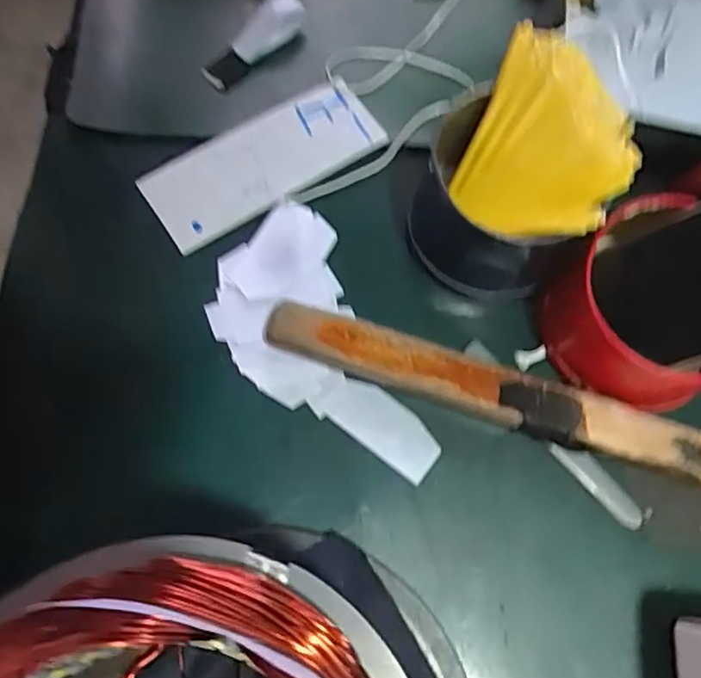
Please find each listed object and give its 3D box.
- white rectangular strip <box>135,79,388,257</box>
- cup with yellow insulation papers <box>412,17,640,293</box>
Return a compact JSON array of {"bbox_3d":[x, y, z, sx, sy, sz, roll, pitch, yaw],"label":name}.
[{"bbox_3d":[-0.055,-0.113,0.398,0.147,0.010,0.062,-30,76,-12],"label":"white rectangular strip"},{"bbox_3d":[0.093,-0.090,0.355,0.100,0.095,0.110,0,71,-1],"label":"cup with yellow insulation papers"}]

